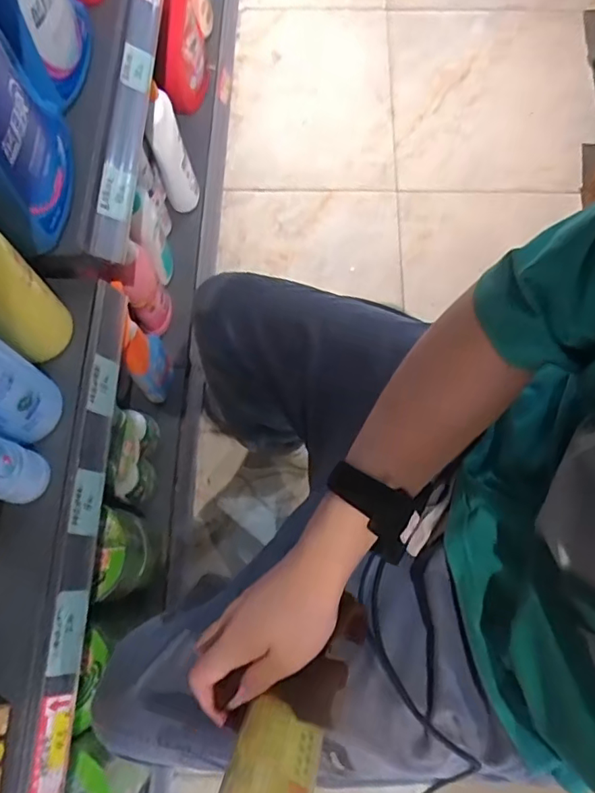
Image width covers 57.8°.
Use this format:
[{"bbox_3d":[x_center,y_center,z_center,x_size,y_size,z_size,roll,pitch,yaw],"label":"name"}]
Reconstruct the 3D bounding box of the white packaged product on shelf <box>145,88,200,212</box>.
[{"bbox_3d":[-0.223,-0.429,0.965,0.067,0.234,0.042,-39,76,-12],"label":"white packaged product on shelf"}]

